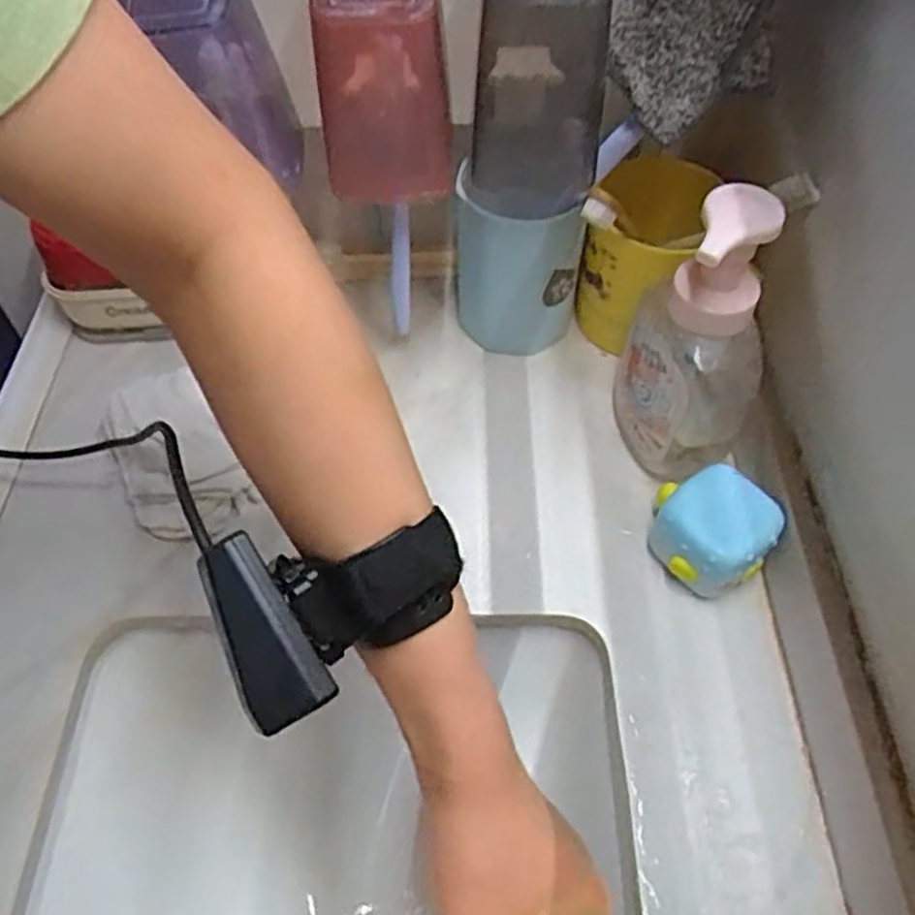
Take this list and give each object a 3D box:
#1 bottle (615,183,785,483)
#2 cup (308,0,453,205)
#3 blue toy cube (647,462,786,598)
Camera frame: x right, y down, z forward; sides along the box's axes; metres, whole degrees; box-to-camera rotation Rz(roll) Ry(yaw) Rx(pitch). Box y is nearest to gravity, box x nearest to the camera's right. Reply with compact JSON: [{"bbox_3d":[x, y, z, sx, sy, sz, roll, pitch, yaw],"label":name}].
[{"bbox_3d":[0.126,-0.059,0.409,0.072,0.174,0.067,15,55,11],"label":"bottle"},{"bbox_3d":[-0.035,-0.175,0.361,0.060,0.097,0.052,-3,54,-1],"label":"cup"},{"bbox_3d":[0.133,0.039,0.410,0.052,0.056,0.061,-27,58,-17],"label":"blue toy cube"}]

